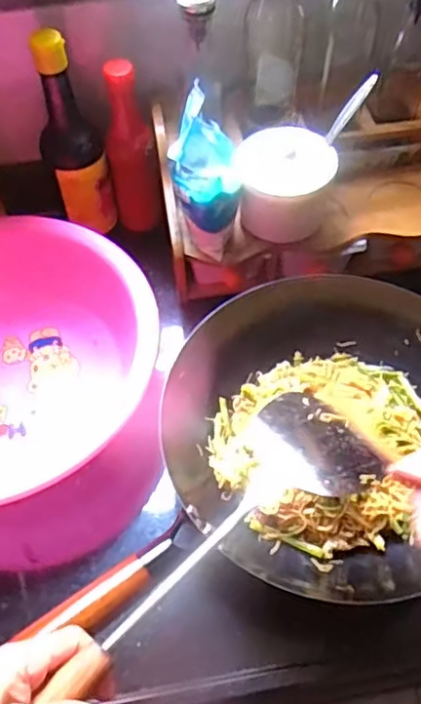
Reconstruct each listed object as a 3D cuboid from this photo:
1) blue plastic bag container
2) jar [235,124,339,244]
[{"bbox_3d":[-0.004,-0.177,0.601,0.062,0.125,0.095,-2,57,-1],"label":"blue plastic bag container"},{"bbox_3d":[0.076,-0.172,0.620,0.093,0.085,0.076,0,57,0],"label":"jar"}]

